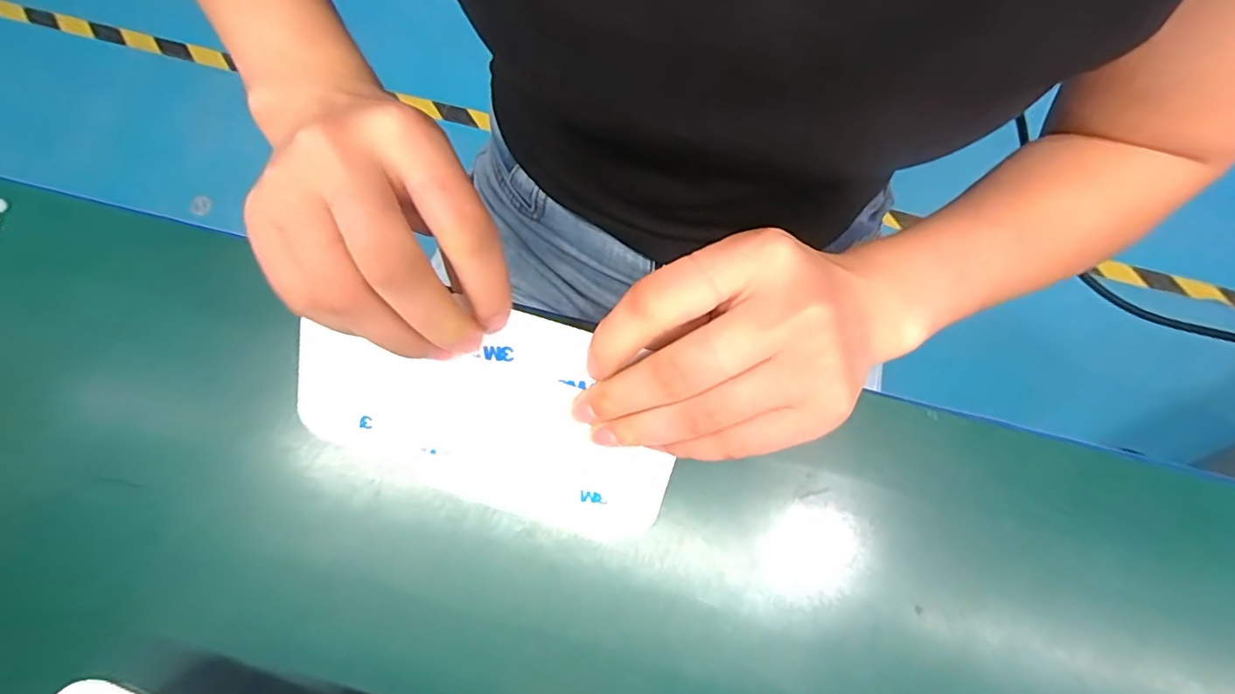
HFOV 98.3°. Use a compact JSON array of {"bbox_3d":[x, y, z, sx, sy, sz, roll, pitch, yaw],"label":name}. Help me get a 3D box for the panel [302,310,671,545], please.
[{"bbox_3d":[-0.056,0.025,0.219,0.158,0.004,0.088,15,110,4],"label":"panel"}]

